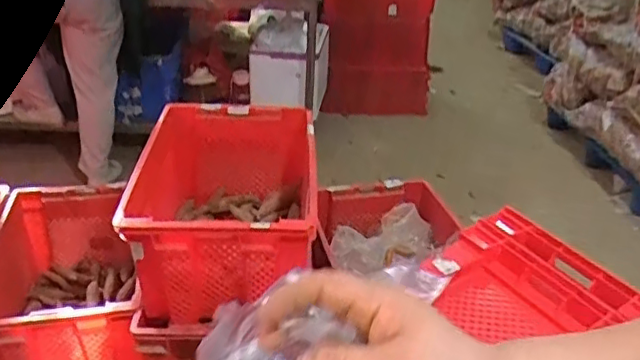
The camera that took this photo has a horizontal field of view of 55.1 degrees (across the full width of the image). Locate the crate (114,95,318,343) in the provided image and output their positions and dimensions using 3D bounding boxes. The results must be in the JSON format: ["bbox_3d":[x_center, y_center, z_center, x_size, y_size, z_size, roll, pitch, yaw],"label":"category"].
[{"bbox_3d":[-0.246,0.070,1.587,0.445,0.306,0.580,0,30,-5],"label":"crate"}]

